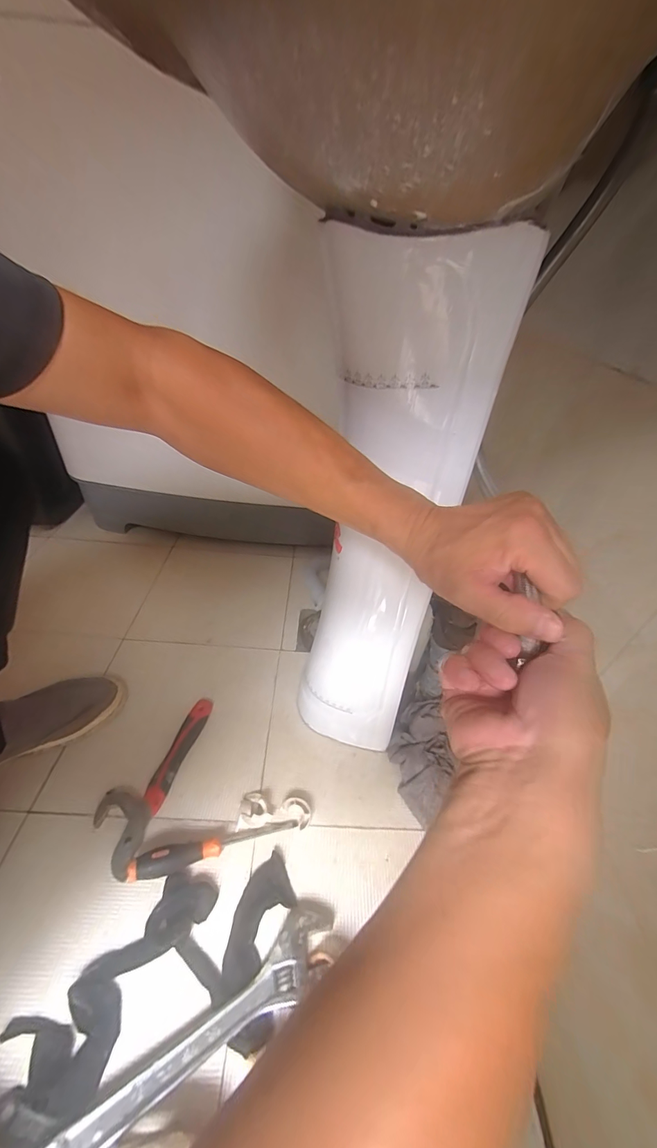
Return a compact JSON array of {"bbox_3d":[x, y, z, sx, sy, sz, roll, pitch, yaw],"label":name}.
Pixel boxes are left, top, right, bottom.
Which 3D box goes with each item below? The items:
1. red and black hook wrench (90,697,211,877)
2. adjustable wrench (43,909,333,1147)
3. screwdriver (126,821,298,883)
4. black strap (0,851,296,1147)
[{"bbox_3d":[-0.256,0.282,0.566,0.082,0.020,0.240,11,39,8],"label":"red and black hook wrench"},{"bbox_3d":[-0.120,0.448,0.382,0.283,0.021,0.054,-21,45,-29],"label":"adjustable wrench"},{"bbox_3d":[-0.142,0.343,0.498,0.202,0.032,0.027,-9,41,-18],"label":"screwdriver"},{"bbox_3d":[-0.168,0.418,0.413,0.271,0.020,0.156,-8,40,-16],"label":"black strap"}]

